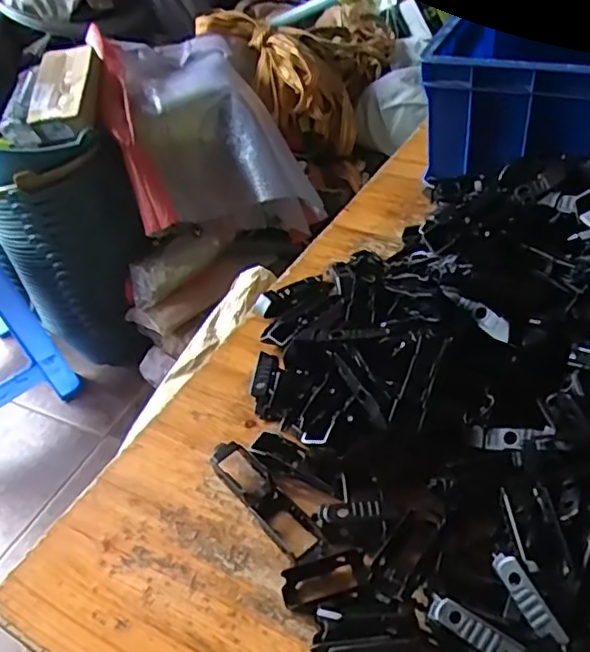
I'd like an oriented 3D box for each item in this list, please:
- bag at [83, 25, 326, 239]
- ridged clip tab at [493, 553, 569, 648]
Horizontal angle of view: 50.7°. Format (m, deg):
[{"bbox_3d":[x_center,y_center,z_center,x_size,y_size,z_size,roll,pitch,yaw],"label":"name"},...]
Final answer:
[{"bbox_3d":[-0.229,-0.442,1.480,0.399,0.355,0.454,-21,44,-14],"label":"bag"},{"bbox_3d":[0.104,0.122,0.279,0.010,0.006,0.043,-19,43,-12],"label":"ridged clip tab"}]

